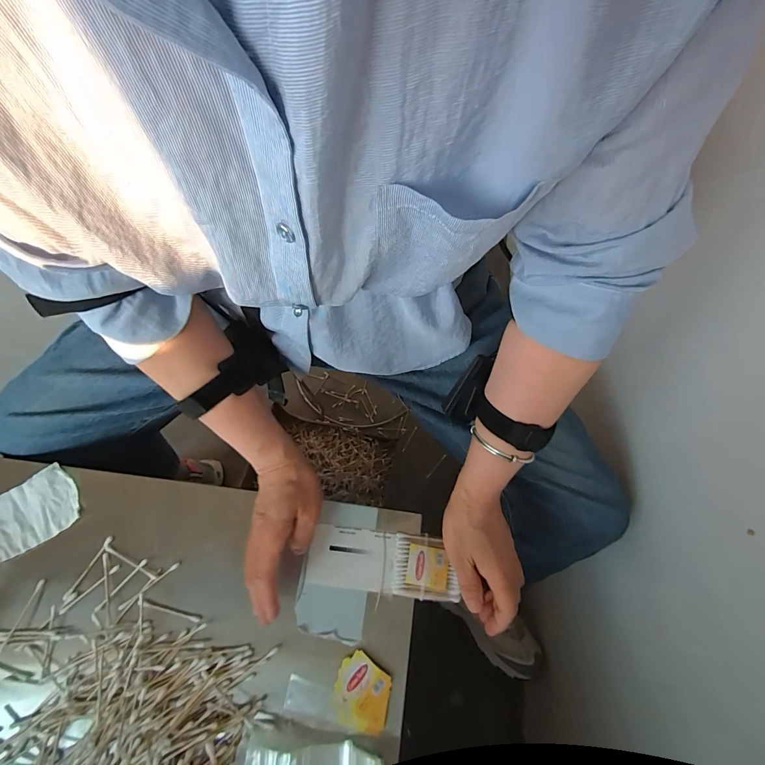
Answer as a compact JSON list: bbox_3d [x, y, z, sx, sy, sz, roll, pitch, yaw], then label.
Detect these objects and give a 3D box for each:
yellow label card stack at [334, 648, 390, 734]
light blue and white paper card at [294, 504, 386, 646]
[{"bbox_3d":[-0.021,0.314,0.383,0.055,0.004,0.063,9,74,4],"label":"yellow label card stack"},{"bbox_3d":[-0.044,0.206,0.418,0.086,0.007,0.134,7,70,4],"label":"light blue and white paper card"}]

